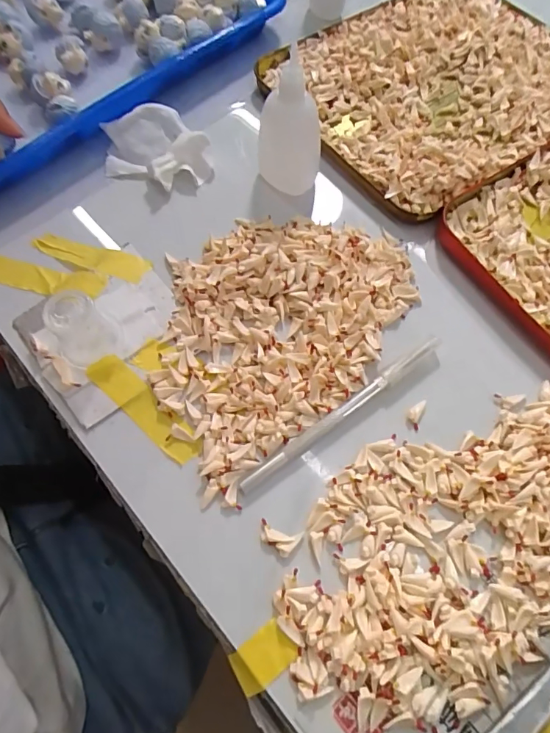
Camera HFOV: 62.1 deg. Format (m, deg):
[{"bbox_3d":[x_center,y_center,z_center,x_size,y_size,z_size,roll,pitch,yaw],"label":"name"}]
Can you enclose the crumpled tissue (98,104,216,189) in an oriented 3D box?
[{"bbox_3d":[-0.088,-0.158,0.336,0.071,0.022,0.067,-25,69,-9],"label":"crumpled tissue"}]

